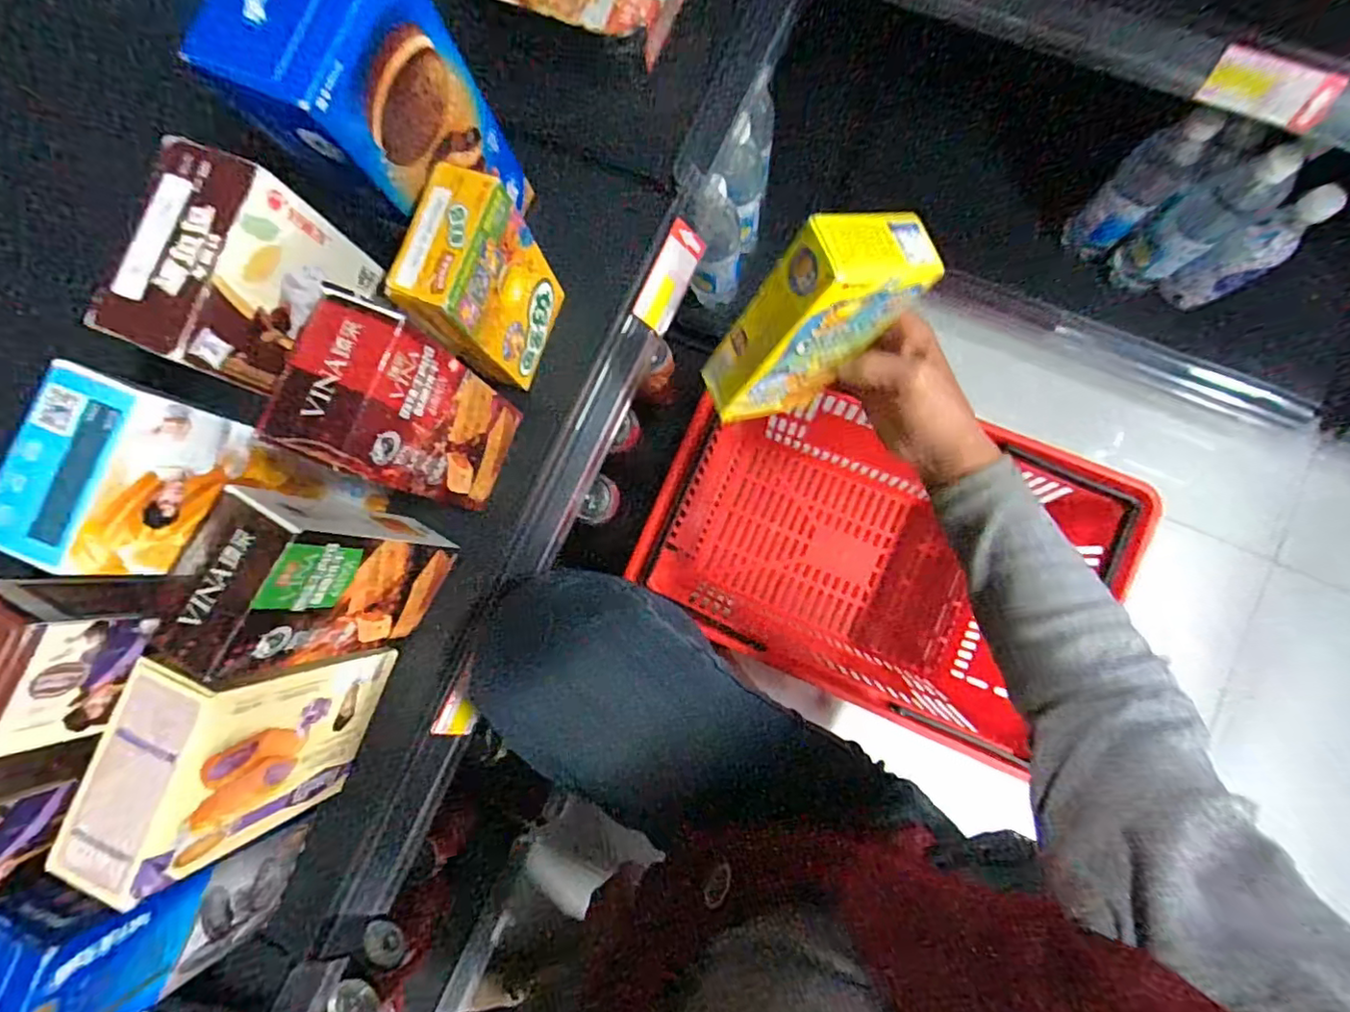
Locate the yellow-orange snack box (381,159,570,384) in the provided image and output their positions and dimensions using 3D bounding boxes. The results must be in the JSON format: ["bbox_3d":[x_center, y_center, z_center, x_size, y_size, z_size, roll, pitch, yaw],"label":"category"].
[{"bbox_3d":[-0.137,-0.153,0.443,0.043,0.157,0.102,20,85,7],"label":"yellow-orange snack box"}]

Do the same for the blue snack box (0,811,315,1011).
[{"bbox_3d":[-0.338,0.264,0.389,0.061,0.182,0.106,23,86,8],"label":"blue snack box"}]

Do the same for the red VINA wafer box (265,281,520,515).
[{"bbox_3d":[-0.176,-0.060,0.408,0.058,0.186,0.089,21,86,7],"label":"red VINA wafer box"}]

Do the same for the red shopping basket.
[{"bbox_3d":[0.238,0.058,0.773,0.488,0.284,0.324,24,86,8],"label":"red shopping basket"}]

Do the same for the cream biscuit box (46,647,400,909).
[{"bbox_3d":[-0.281,0.156,0.401,0.054,0.168,0.125,21,86,7],"label":"cream biscuit box"}]

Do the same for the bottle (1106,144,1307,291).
[{"bbox_3d":[0.621,-0.337,0.710,0.062,0.235,0.078,-36,81,0],"label":"bottle"}]

